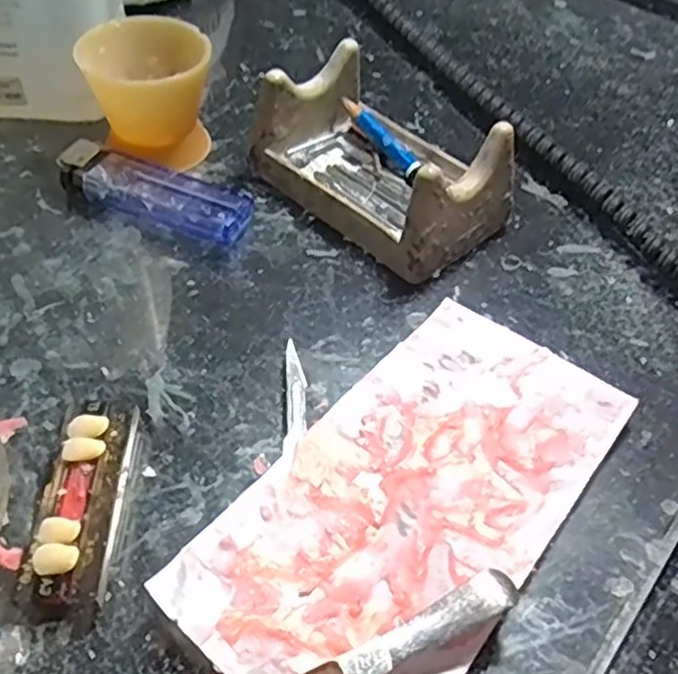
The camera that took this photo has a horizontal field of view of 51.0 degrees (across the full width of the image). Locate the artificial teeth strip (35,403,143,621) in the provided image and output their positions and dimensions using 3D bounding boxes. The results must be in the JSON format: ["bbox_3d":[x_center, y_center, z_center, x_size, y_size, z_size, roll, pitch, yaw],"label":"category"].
[{"bbox_3d":[-0.071,0.044,0.201,0.020,0.009,0.067,3,50,-3],"label":"artificial teeth strip"}]

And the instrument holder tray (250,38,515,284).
[{"bbox_3d":[0.018,-0.073,0.286,0.094,0.044,0.060,39,56,24],"label":"instrument holder tray"}]

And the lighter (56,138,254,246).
[{"bbox_3d":[-0.075,-0.056,0.284,0.080,0.013,0.025,20,51,11],"label":"lighter"}]

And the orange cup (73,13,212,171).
[{"bbox_3d":[-0.080,-0.102,0.301,0.050,0.046,0.044,-9,51,-13],"label":"orange cup"}]

